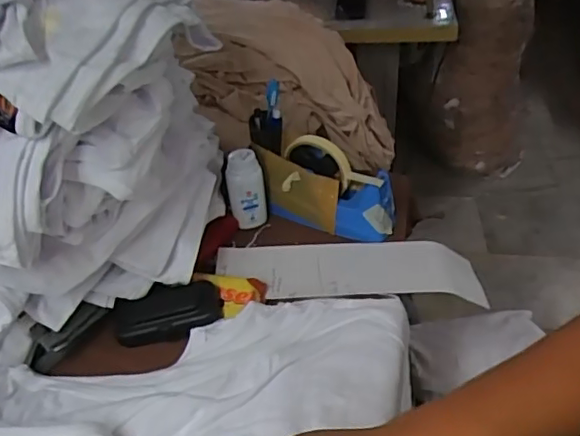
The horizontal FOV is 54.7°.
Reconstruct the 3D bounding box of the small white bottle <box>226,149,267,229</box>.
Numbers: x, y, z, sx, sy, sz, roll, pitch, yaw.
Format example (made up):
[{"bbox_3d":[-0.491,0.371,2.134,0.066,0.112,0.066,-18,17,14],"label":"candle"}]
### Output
[{"bbox_3d":[-0.053,-0.035,0.686,0.044,0.100,0.027,-9,40,-4],"label":"small white bottle"}]

